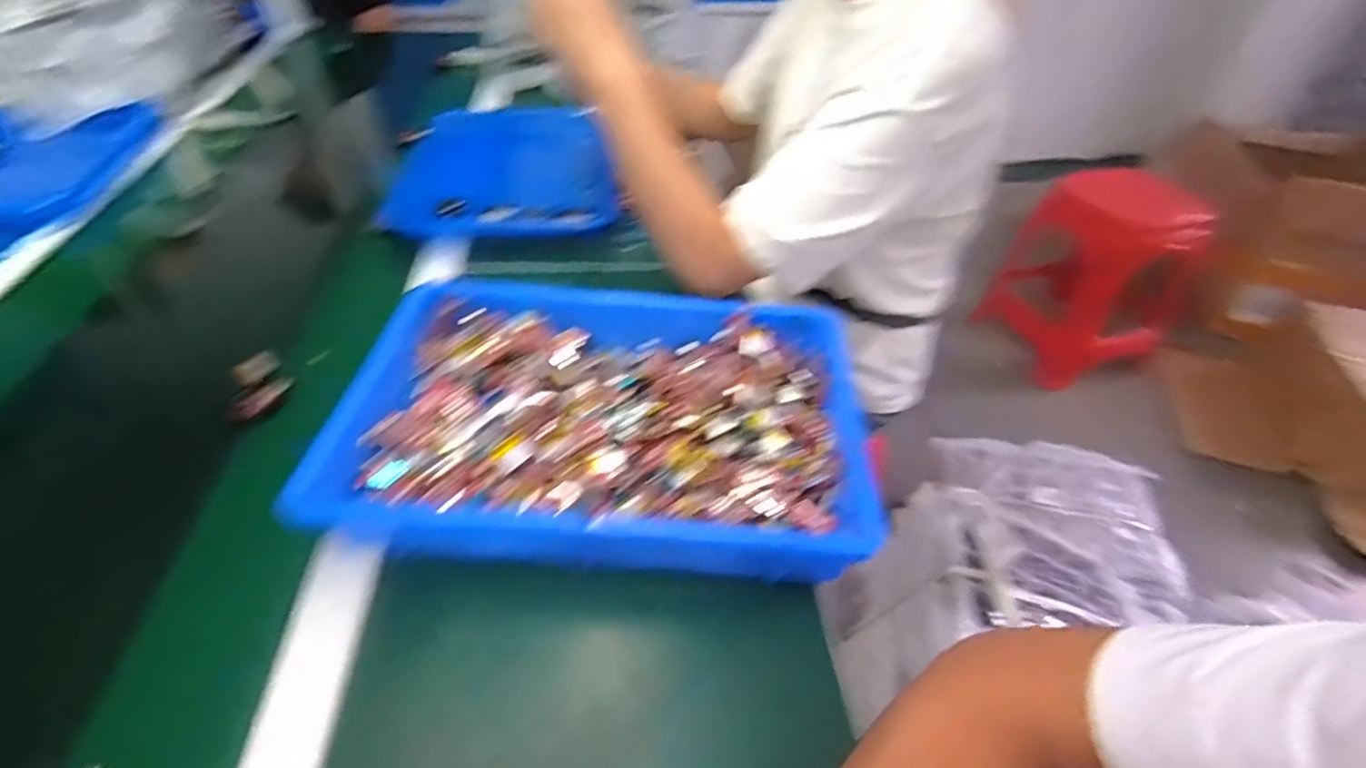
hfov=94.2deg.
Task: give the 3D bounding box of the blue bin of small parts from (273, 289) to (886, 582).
[{"bbox_3d":[-0.058,0.024,0.490,0.381,0.054,0.260,3,44,3],"label":"blue bin of small parts"}]

